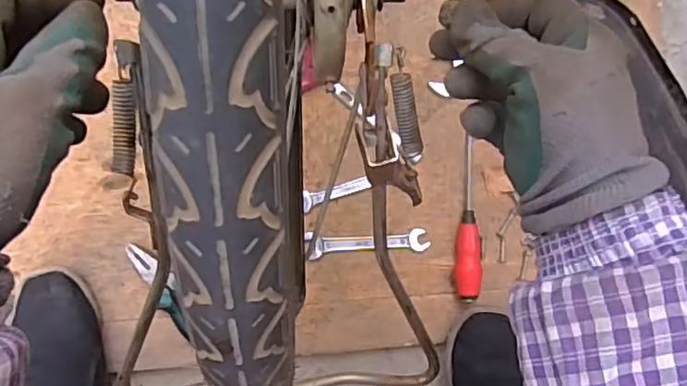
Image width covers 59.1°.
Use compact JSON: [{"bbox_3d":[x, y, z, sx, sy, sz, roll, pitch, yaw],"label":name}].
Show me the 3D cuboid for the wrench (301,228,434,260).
[{"bbox_3d":[0.030,0.063,0.750,0.153,0.014,0.031,-2,91,-4],"label":"wrench"}]

